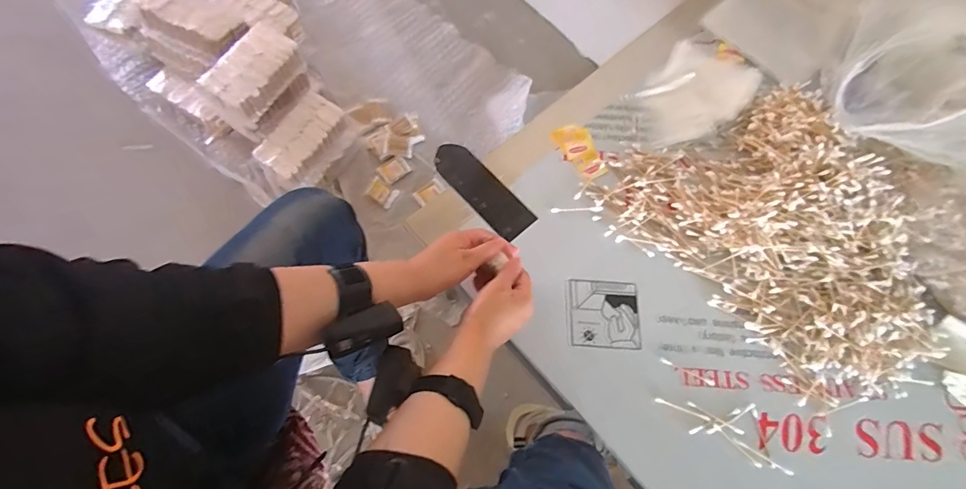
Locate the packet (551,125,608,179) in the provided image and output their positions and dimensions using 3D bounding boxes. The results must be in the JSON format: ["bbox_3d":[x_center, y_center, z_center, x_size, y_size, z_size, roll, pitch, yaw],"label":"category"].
[{"bbox_3d":[0.149,-0.141,0.677,0.053,0.004,0.094,-22,74,-10],"label":"packet"}]

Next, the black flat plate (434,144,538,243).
[{"bbox_3d":[-0.004,-0.081,0.653,0.065,0.010,0.176,-37,75,-15],"label":"black flat plate"}]

